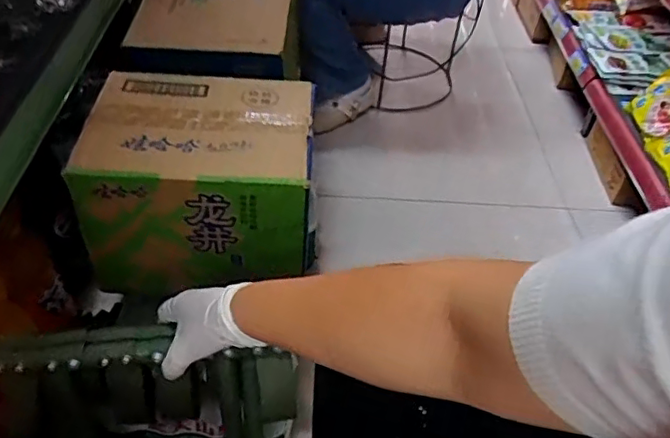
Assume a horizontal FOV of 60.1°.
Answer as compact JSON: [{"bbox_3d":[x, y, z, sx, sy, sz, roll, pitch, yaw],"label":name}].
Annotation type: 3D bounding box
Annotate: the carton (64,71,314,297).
[{"bbox_3d":[-0.165,-0.049,0.756,0.259,0.187,0.232,4,45,-2],"label":"carton"}]

